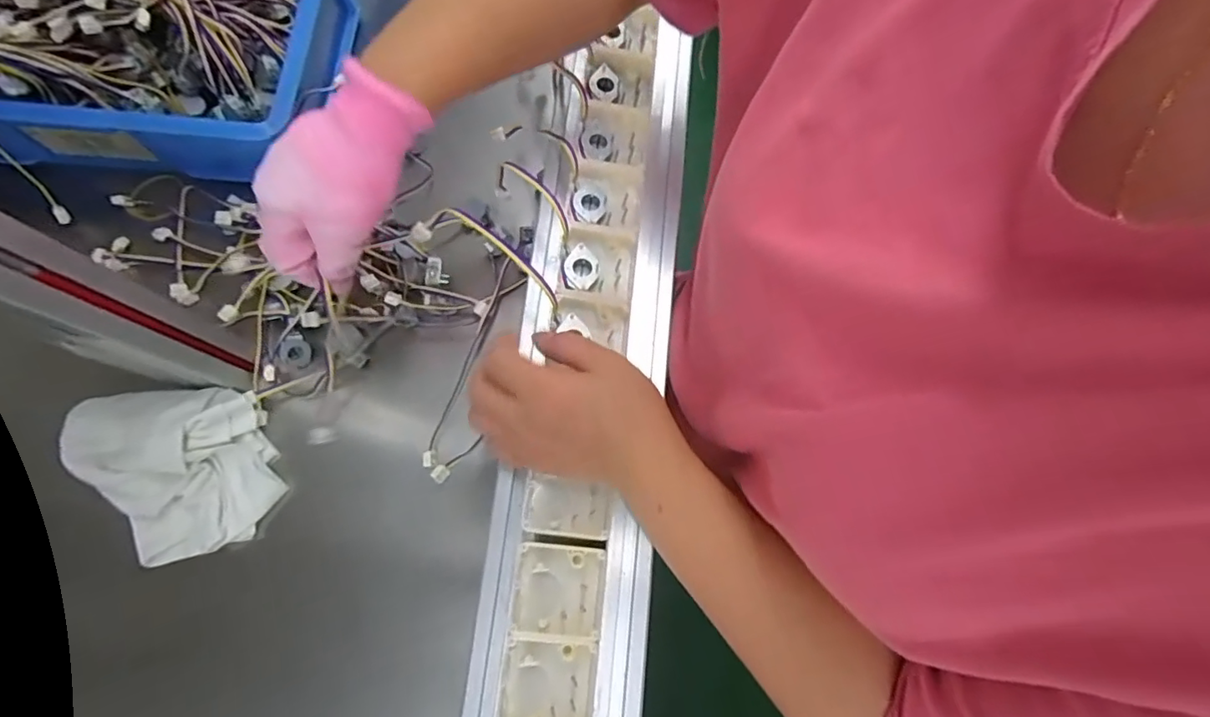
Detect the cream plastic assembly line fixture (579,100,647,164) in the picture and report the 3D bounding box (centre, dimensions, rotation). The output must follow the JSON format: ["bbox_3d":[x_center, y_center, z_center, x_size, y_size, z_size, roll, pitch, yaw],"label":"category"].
[{"bbox_3d":[0.007,-0.165,0.413,0.046,0.016,0.051,6,75,0],"label":"cream plastic assembly line fixture"}]

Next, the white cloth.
[{"bbox_3d":[-0.351,0.088,0.450,0.143,0.041,0.145,-22,77,-8],"label":"white cloth"}]

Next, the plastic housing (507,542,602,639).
[{"bbox_3d":[-0.028,0.138,0.328,0.050,0.017,0.053,5,75,0],"label":"plastic housing"}]

